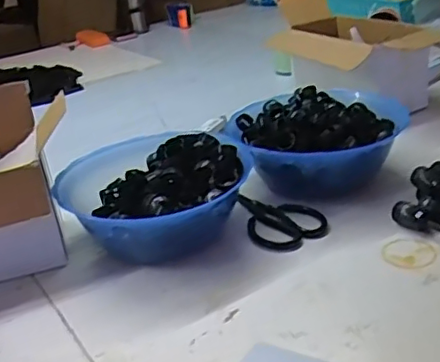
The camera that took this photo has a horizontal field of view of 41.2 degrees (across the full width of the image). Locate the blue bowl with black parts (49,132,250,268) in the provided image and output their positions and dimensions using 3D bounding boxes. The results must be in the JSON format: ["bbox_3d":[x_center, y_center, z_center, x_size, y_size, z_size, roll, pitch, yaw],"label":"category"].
[{"bbox_3d":[-0.072,0.022,0.728,0.201,0.096,0.200,-5,26,3],"label":"blue bowl with black parts"}]

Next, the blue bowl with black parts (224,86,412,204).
[{"bbox_3d":[0.135,-0.056,0.825,0.231,0.100,0.196,1,28,14],"label":"blue bowl with black parts"}]

